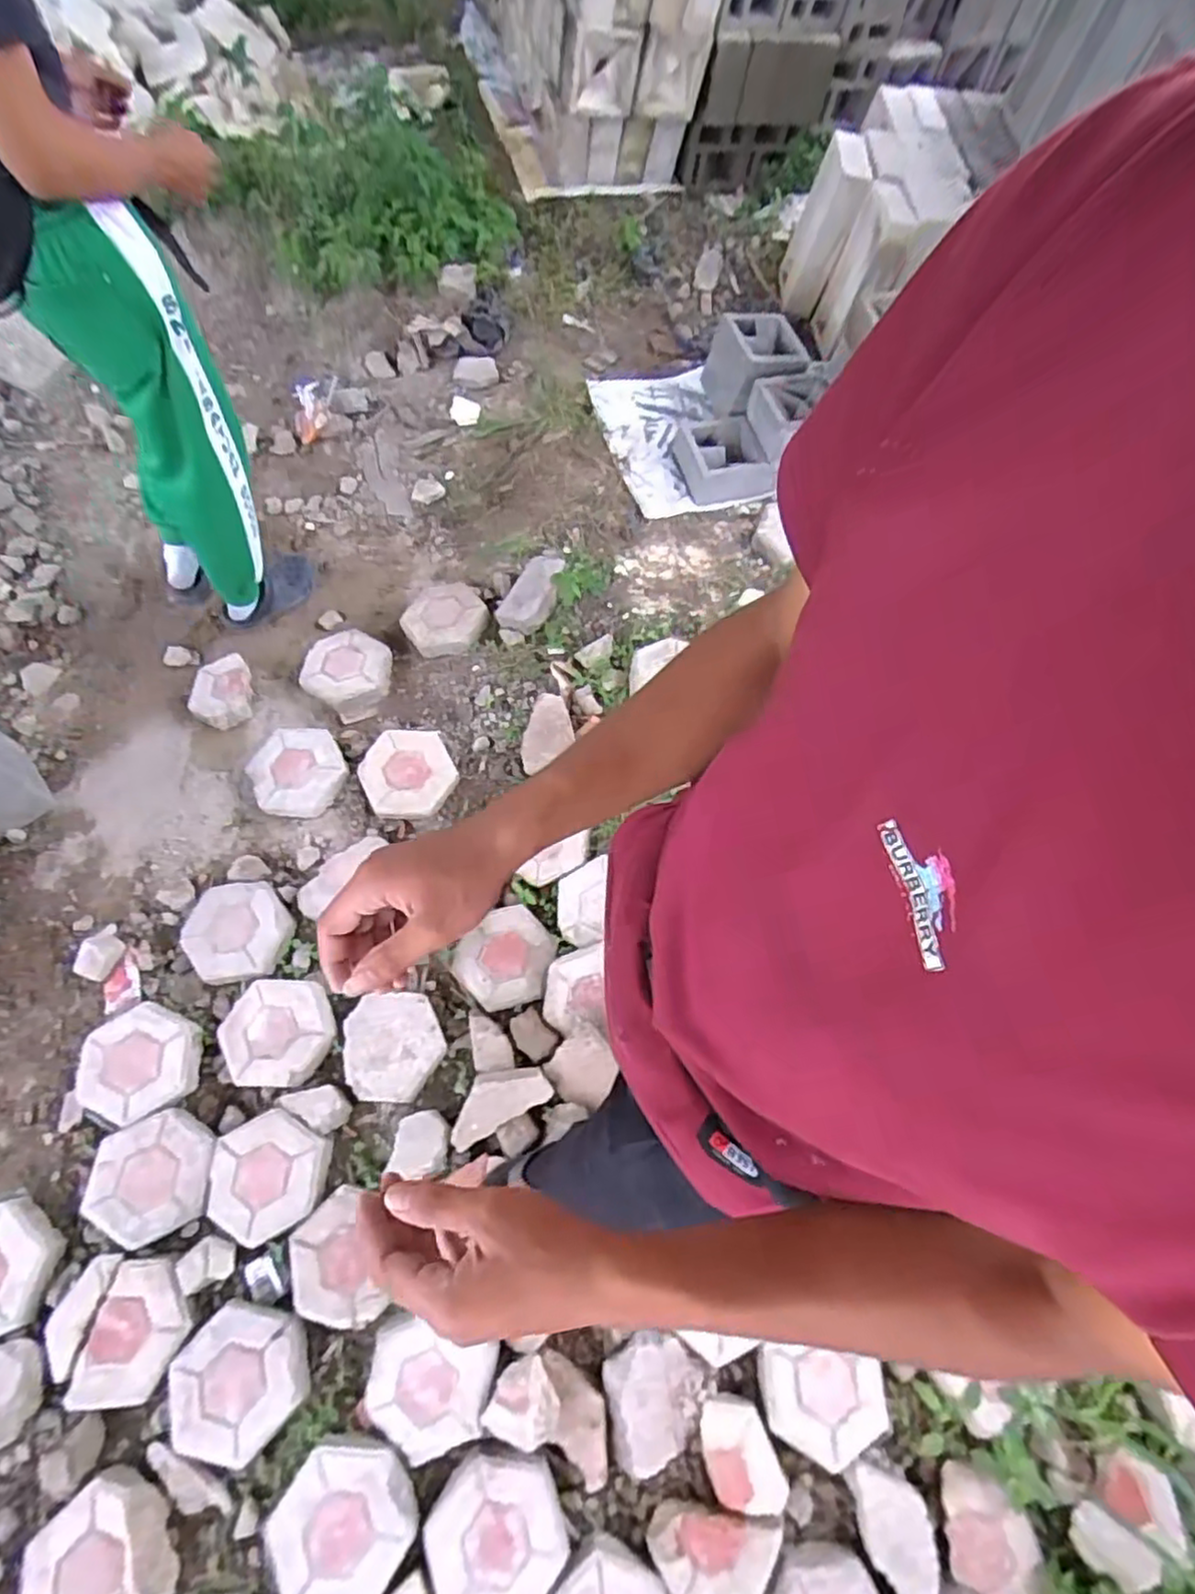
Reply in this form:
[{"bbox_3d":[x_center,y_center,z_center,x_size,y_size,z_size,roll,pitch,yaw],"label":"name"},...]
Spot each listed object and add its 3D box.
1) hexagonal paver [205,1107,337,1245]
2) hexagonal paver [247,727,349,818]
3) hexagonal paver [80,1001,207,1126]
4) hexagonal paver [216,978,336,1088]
[{"bbox_3d":[-0.600,0.691,1.268,0.202,0.036,0.215,1,67,-2],"label":"hexagonal paver"},{"bbox_3d":[-0.676,-0.062,1.557,0.201,0.061,0.217,41,71,14],"label":"hexagonal paver"},{"bbox_3d":[-0.874,0.507,1.321,0.220,0.052,0.203,-37,73,-16],"label":"hexagonal paver"},{"bbox_3d":[-0.630,0.462,1.368,0.221,0.065,0.204,-4,67,-6],"label":"hexagonal paver"}]

